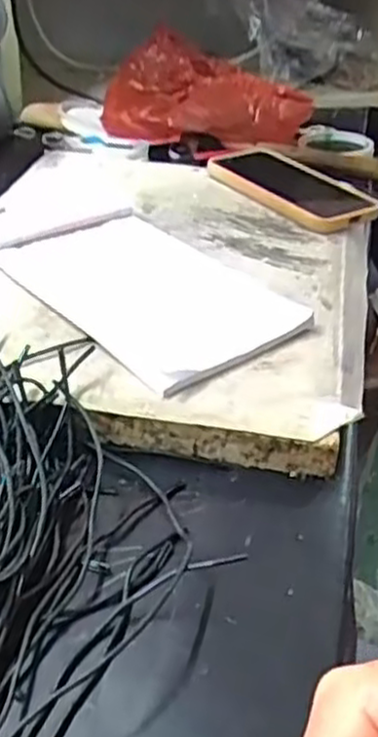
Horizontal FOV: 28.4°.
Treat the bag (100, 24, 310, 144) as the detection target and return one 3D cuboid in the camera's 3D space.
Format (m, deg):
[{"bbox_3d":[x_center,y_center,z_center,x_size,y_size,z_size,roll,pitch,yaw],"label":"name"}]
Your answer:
[{"bbox_3d":[0.022,-0.339,0.910,0.240,0.053,0.237,5,36,-4],"label":"bag"}]

